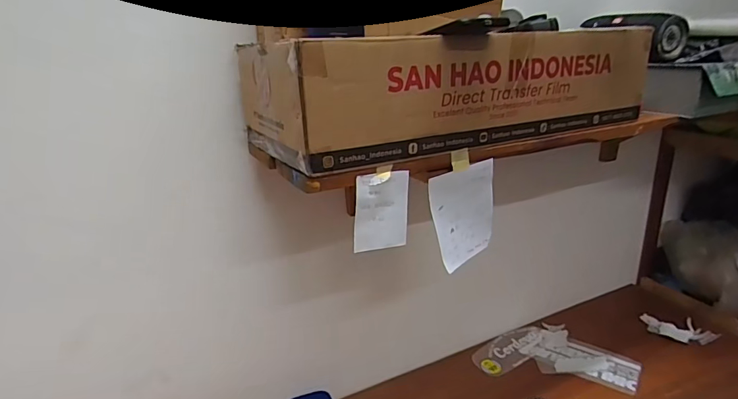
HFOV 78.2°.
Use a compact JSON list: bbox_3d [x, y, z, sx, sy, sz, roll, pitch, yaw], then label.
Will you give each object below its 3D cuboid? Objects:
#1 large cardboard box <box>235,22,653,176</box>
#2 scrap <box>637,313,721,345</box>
[{"bbox_3d":[0.134,-0.183,0.728,0.597,0.145,0.248,-12,22,-26],"label":"large cardboard box"},{"bbox_3d":[0.860,0.361,1.252,0.180,0.027,0.097,6,21,21],"label":"scrap"}]

